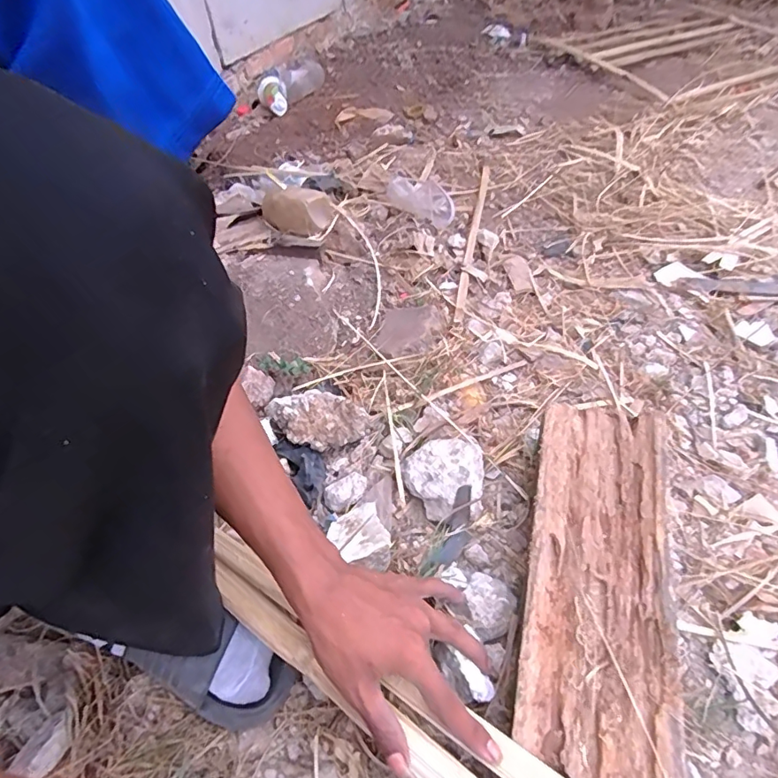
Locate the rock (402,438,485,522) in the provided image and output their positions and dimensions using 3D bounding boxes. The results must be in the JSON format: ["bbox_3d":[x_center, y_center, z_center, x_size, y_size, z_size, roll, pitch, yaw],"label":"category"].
[{"bbox_3d":[0.059,0.086,0.513,0.082,0.042,0.072,-20,49,-13],"label":"rock"}]

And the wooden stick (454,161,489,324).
[{"bbox_3d":[0.141,-0.259,0.838,0.013,0.020,0.464,8,50,10],"label":"wooden stick"}]

